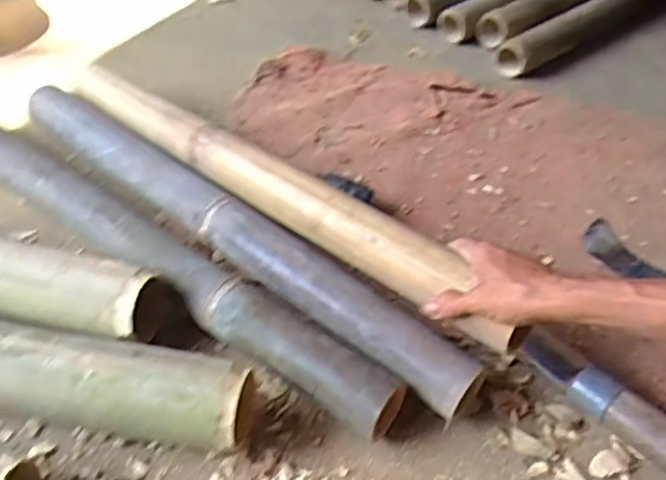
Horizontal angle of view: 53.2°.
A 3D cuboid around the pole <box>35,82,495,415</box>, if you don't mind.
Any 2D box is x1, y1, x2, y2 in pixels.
[{"bbox_3d":[-0.119,-0.014,0.709,0.622,0.056,0.063,33,53,25],"label":"pole"}]

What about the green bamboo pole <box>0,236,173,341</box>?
[{"bbox_3d":[-0.347,0.031,0.654,0.366,0.074,0.070,13,47,9],"label":"green bamboo pole"}]

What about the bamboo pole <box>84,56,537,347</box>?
[{"bbox_3d":[-0.076,-0.065,0.699,0.621,0.052,0.052,31,52,30],"label":"bamboo pole"}]

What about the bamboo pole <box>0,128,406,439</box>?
[{"bbox_3d":[-0.204,0.009,0.694,0.635,0.057,0.056,29,52,23],"label":"bamboo pole"}]

